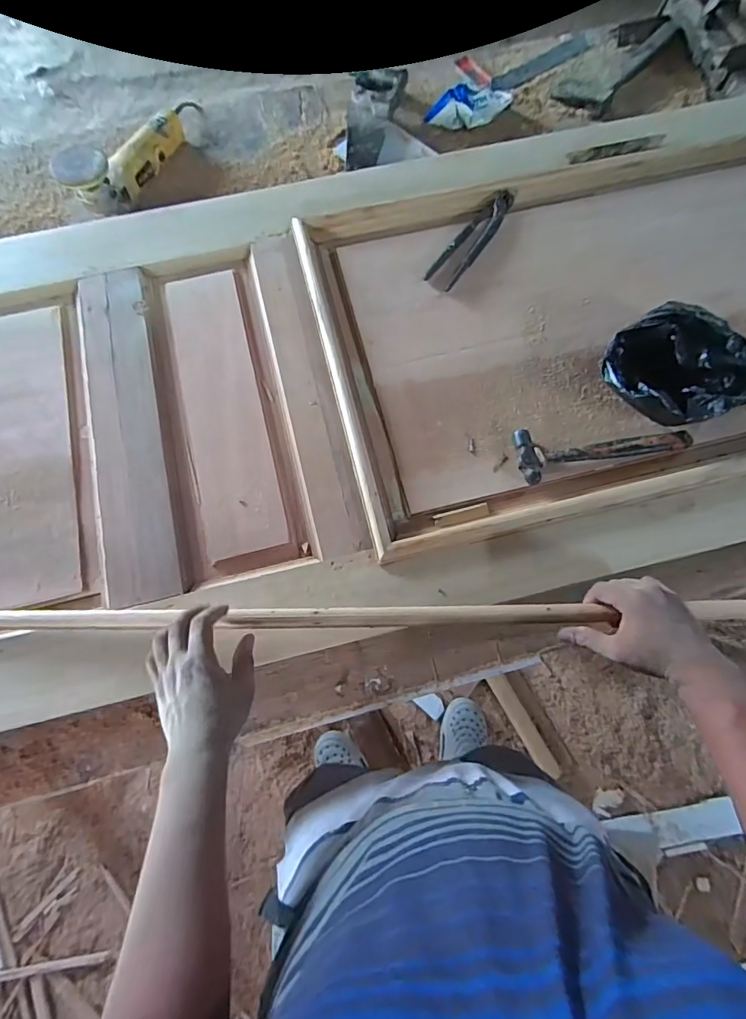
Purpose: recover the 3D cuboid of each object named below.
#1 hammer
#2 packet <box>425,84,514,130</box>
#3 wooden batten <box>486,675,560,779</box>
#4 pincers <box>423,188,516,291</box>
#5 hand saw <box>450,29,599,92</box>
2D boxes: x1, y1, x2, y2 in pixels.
[{"bbox_3d":[0.321,-0.086,0.665,0.241,0.022,0.072,-7,72,-1],"label":"hammer"},{"bbox_3d":[0.195,-0.811,0.967,0.184,0.054,0.071,-12,73,-2],"label":"packet"},{"bbox_3d":[0.428,0.609,1.348,0.058,0.032,0.301,-29,74,-7],"label":"wooden batten"},{"bbox_3d":[0.168,-0.449,0.779,0.049,0.017,0.233,34,75,11],"label":"pincers"},{"bbox_3d":[0.339,-0.971,1.034,0.359,0.034,0.124,-35,75,-9],"label":"hand saw"}]

